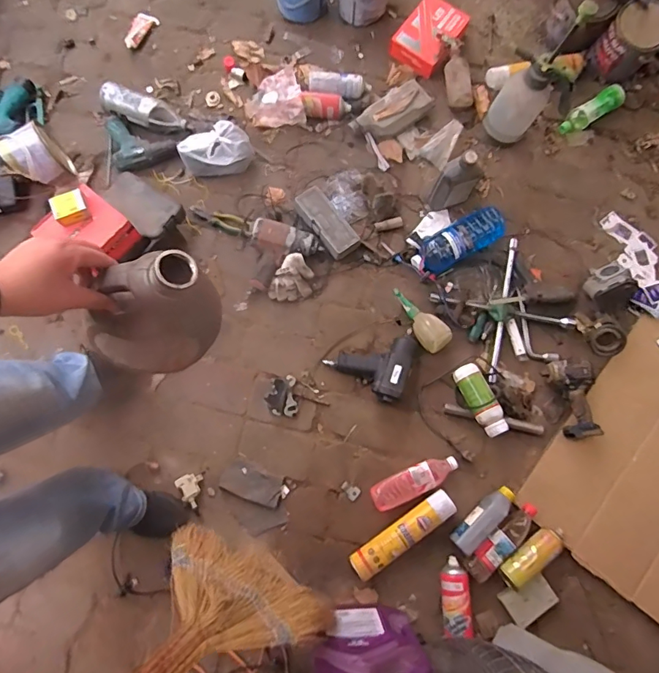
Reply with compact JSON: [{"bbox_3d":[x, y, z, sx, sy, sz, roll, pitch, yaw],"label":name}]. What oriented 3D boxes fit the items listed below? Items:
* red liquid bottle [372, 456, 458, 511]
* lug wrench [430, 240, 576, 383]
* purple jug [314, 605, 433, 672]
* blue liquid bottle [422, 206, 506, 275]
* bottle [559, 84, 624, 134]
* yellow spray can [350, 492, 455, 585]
[{"bbox_3d":[0.205,0.350,1.129,0.218,0.049,0.067,-26,80,-6],"label":"red liquid bottle"},{"bbox_3d":[0.470,-0.074,1.263,0.286,0.041,0.278,-33,81,-8],"label":"lug wrench"},{"bbox_3d":[0.082,0.656,0.973,0.214,0.305,0.089,3,78,-1],"label":"purple jug"},{"bbox_3d":[0.356,-0.259,1.250,0.255,0.070,0.097,-30,80,-7],"label":"blue liquid bottle"},{"bbox_3d":[0.785,-0.678,1.401,0.208,0.069,0.071,-31,80,-7],"label":"bottle"},{"bbox_3d":[0.178,0.480,1.137,0.286,0.057,0.064,-34,81,-8],"label":"yellow spray can"}]

